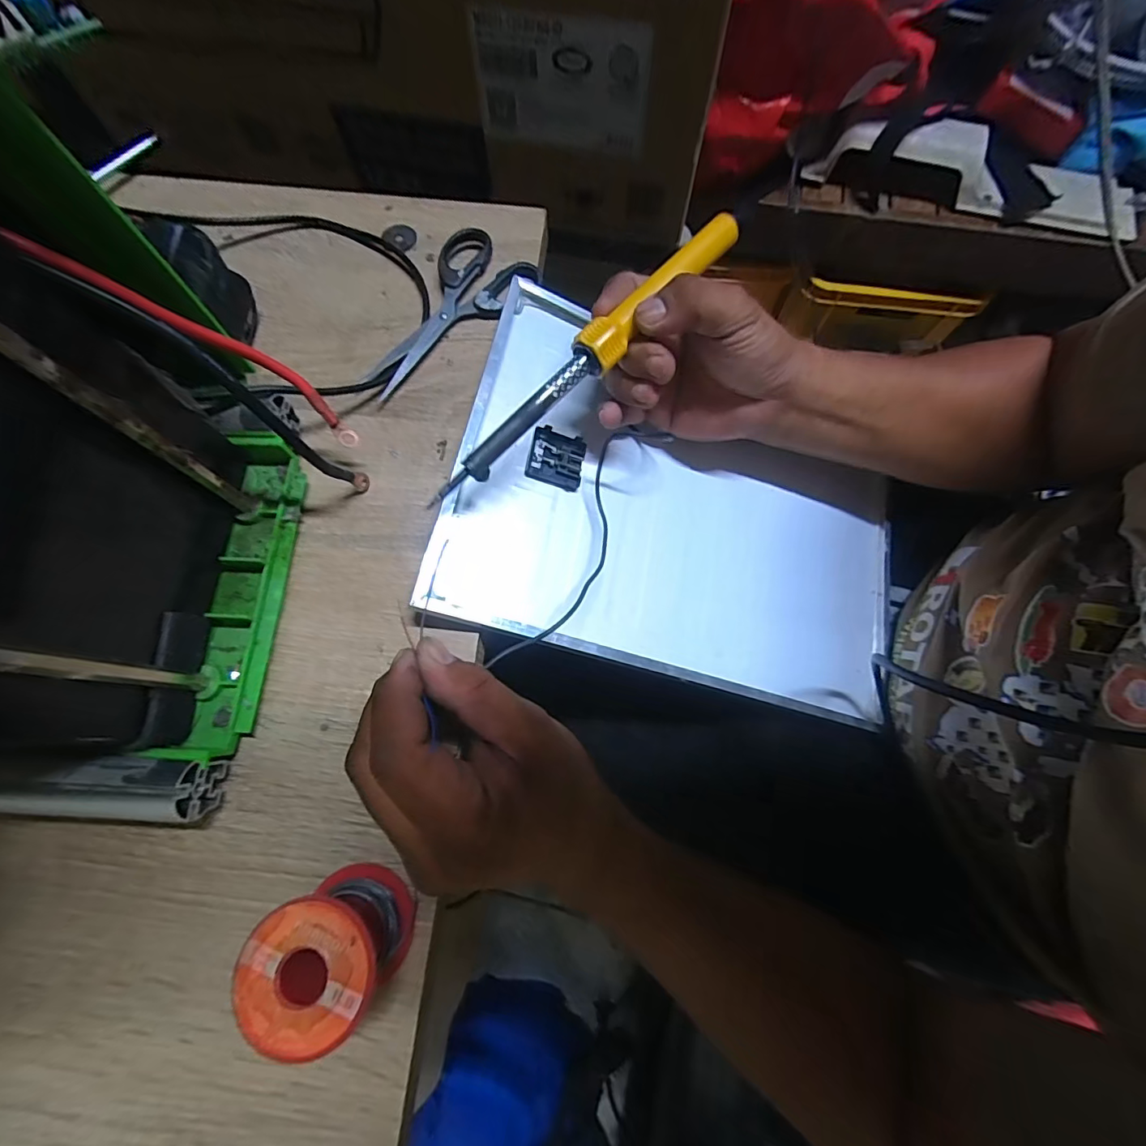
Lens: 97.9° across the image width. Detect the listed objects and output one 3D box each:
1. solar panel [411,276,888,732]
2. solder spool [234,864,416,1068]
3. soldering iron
[{"bbox_3d":[0.086,-0.037,0.355,0.347,0.027,0.223,18,71,-18],"label":"solar panel"},{"bbox_3d":[-0.104,0.163,0.218,0.053,0.055,0.050,0,73,-1],"label":"solder spool"},{"bbox_3d":[0.009,-0.119,0.273,0.021,0.020,0.226,43,83,11],"label":"soldering iron"}]

